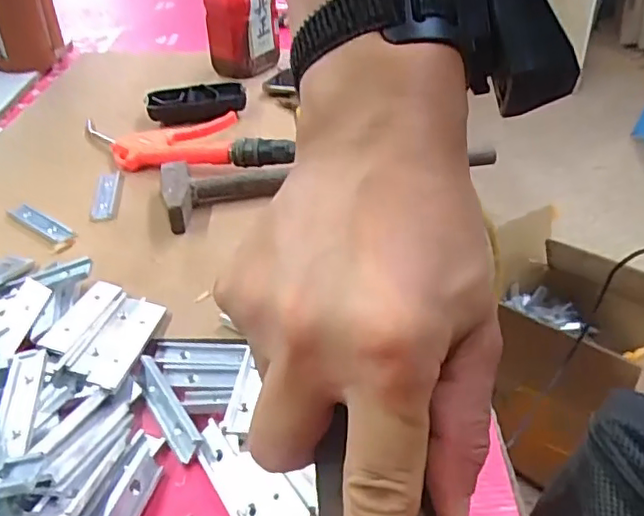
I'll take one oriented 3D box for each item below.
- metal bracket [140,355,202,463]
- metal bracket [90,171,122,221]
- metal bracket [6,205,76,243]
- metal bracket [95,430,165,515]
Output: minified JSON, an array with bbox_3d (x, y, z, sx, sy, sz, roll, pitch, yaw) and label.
[{"bbox_3d":[-0.092,0.086,0.354,0.015,0.009,0.075,-21,41,-26],"label":"metal bracket"},{"bbox_3d":[-0.200,-0.059,0.555,0.023,0.004,0.083,-7,37,-10],"label":"metal bracket"},{"bbox_3d":[-0.249,-0.029,0.521,0.081,0.010,0.018,22,41,26],"label":"metal bracket"},{"bbox_3d":[-0.103,0.124,0.303,0.021,0.009,0.092,6,37,8],"label":"metal bracket"}]

